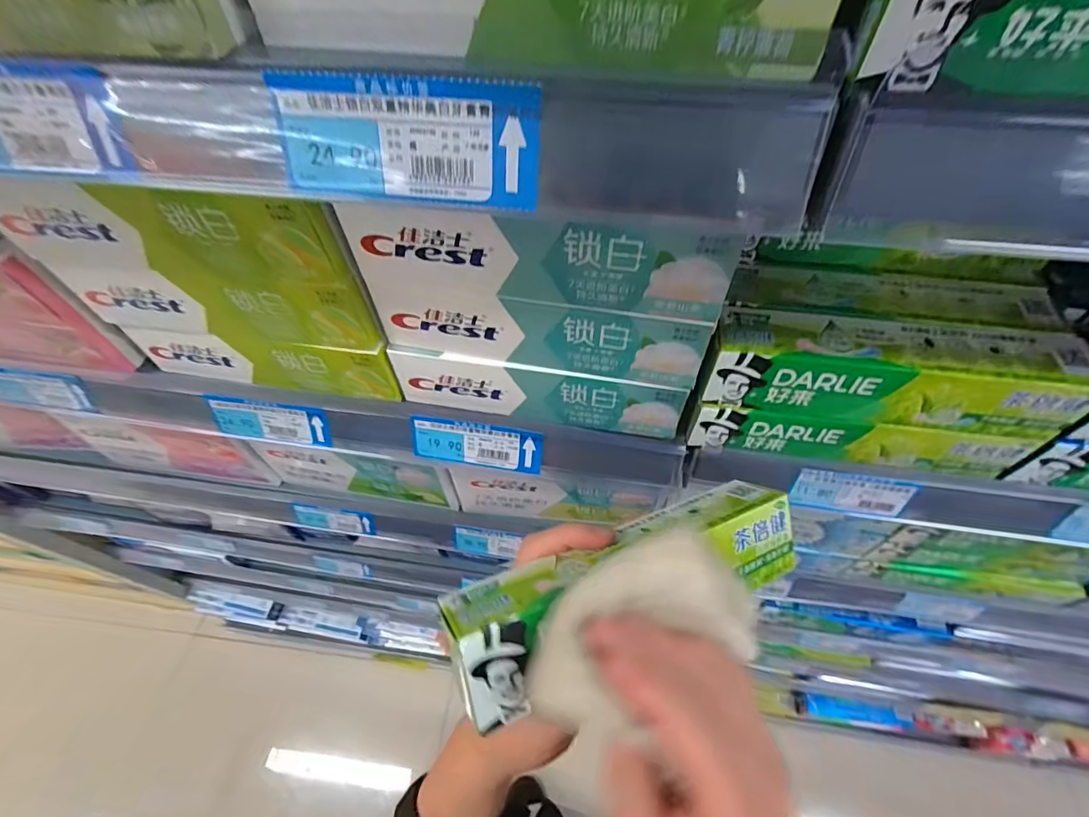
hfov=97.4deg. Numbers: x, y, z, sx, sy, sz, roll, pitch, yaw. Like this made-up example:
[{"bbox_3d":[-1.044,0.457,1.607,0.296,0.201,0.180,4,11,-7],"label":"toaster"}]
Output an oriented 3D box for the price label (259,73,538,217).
[{"bbox_3d":[-0.051,-0.098,0.177,0.097,0.040,0.004,8,32,5],"label":"price label"}]

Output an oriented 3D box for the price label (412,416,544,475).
[{"bbox_3d":[-0.051,0.028,0.365,0.098,0.039,0.006,8,30,6],"label":"price label"}]

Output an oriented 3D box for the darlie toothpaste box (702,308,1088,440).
[{"bbox_3d":[0.200,-0.024,0.285,0.198,0.044,0.046,6,57,6],"label":"darlie toothpaste box"}]

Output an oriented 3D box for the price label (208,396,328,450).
[{"bbox_3d":[-0.221,0.012,0.388,0.096,0.037,0.007,8,30,6],"label":"price label"}]

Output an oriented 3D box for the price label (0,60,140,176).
[{"bbox_3d":[-0.216,-0.118,0.195,0.097,0.040,0.007,5,35,6],"label":"price label"}]

